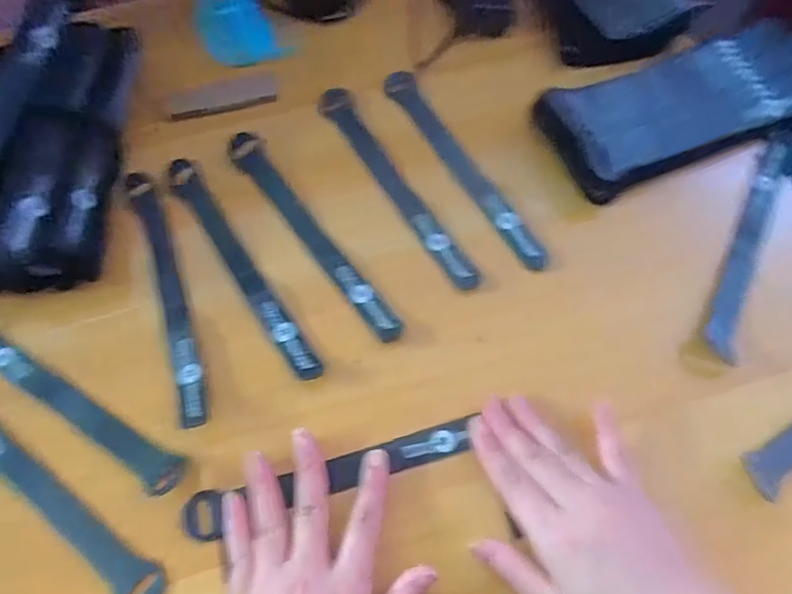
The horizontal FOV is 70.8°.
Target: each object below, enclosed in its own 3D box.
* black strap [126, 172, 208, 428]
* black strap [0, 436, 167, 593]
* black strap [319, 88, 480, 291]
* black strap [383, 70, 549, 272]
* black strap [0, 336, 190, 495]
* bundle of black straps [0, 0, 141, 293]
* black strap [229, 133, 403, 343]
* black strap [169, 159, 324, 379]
[{"bbox_3d":[-0.152,-0.005,0.369,0.017,0.010,0.193,-21,68,-7],"label":"black strap"},{"bbox_3d":[-0.209,0.111,0.324,0.196,0.008,0.021,34,72,14],"label":"black strap"},{"bbox_3d":[-0.002,-0.086,0.408,0.024,0.011,0.203,-28,69,-9],"label":"black strap"},{"bbox_3d":[0.048,-0.103,0.417,0.023,0.007,0.205,-27,69,-9],"label":"black strap"},{"bbox_3d":[-0.209,0.062,0.343,0.192,0.007,0.023,27,71,12],"label":"black strap"},{"bbox_3d":[-0.243,-0.110,0.388,0.084,0.071,0.224,-2,67,1],"label":"bundle of black straps"},{"bbox_3d":[-0.061,-0.047,0.393,0.022,0.005,0.198,-35,71,-12],"label":"black strap"},{"bbox_3d":[-0.107,-0.025,0.381,0.021,0.008,0.194,-32,70,-11],"label":"black strap"}]

